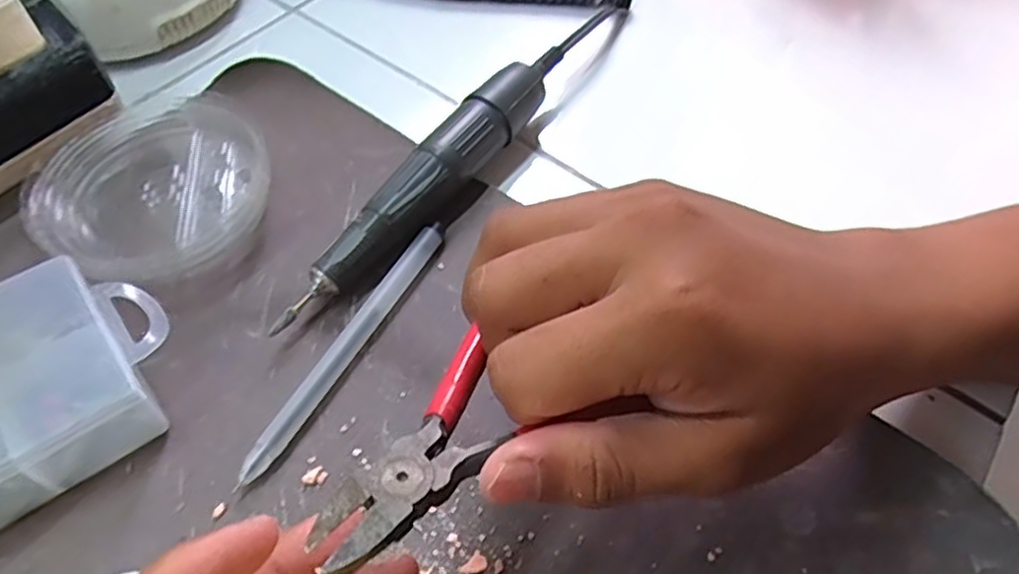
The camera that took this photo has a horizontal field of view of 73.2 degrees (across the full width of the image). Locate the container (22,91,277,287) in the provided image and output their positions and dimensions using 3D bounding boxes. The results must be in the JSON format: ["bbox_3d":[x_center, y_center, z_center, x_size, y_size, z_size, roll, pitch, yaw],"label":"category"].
[{"bbox_3d":[-0.148,-0.043,0.293,0.075,0.028,0.090,21,57,10],"label":"container"}]

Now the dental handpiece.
[{"bbox_3d":[-0.031,-0.049,0.304,0.023,0.030,0.185,30,59,16],"label":"dental handpiece"}]

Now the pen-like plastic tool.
[{"bbox_3d":[-0.062,0.021,0.266,0.010,0.010,0.124,26,58,13],"label":"pen-like plastic tool"}]

